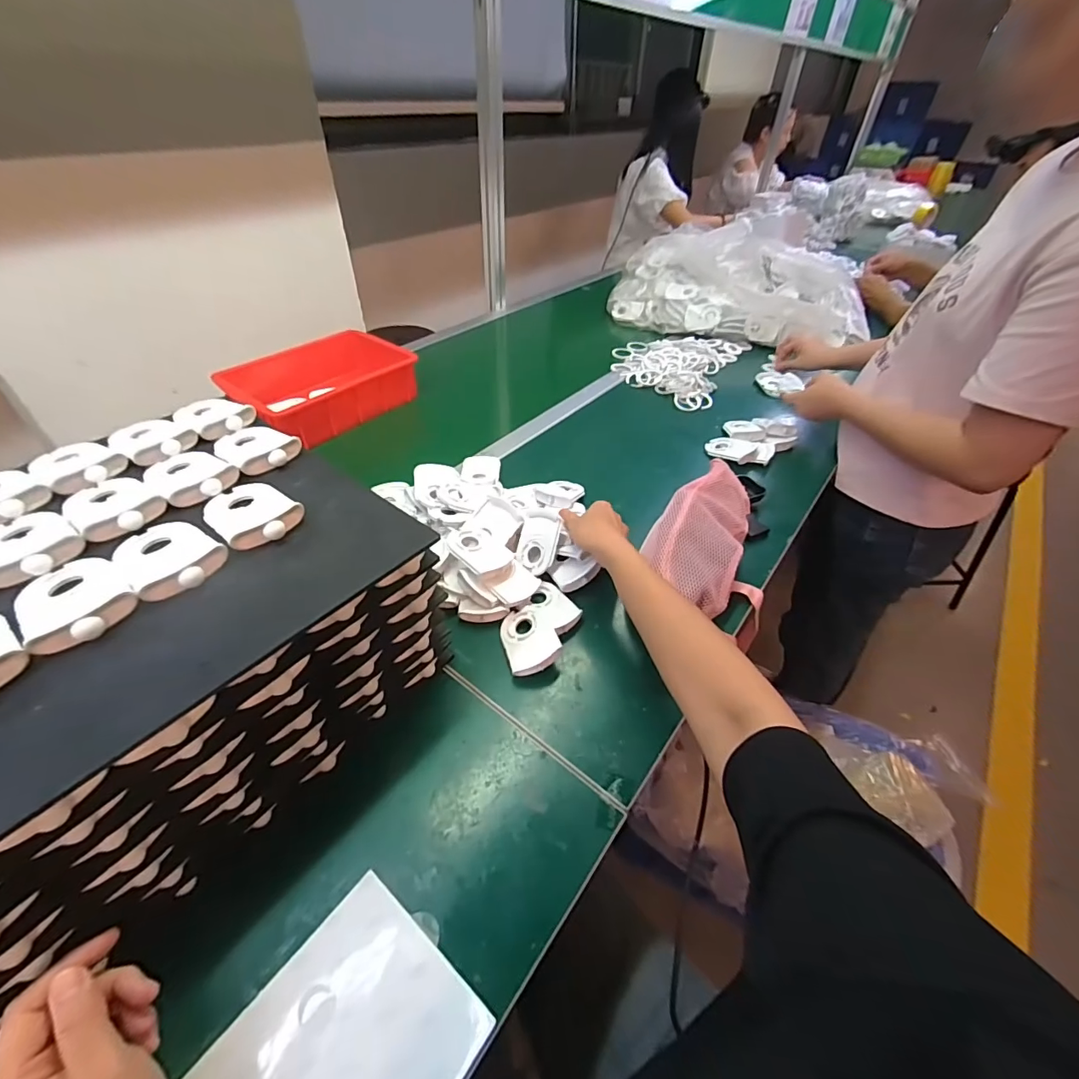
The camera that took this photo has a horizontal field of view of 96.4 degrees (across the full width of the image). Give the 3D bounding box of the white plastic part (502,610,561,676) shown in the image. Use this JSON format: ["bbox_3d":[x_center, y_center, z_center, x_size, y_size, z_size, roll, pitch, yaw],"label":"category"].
[{"bbox_3d":[-0.012,0.112,0.545,0.059,0.015,0.081,-25,44,-3],"label":"white plastic part"}]

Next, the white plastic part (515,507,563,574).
[{"bbox_3d":[-0.004,0.000,0.621,0.058,0.015,0.085,11,82,36],"label":"white plastic part"}]

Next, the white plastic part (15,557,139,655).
[{"bbox_3d":[-0.319,0.039,0.327,0.089,0.015,0.058,30,50,27],"label":"white plastic part"}]

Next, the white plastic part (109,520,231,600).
[{"bbox_3d":[-0.279,0.008,0.359,0.090,0.013,0.058,30,50,26],"label":"white plastic part"}]

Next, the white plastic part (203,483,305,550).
[{"bbox_3d":[-0.239,-0.025,0.400,0.087,0.017,0.059,33,51,28],"label":"white plastic part"}]

